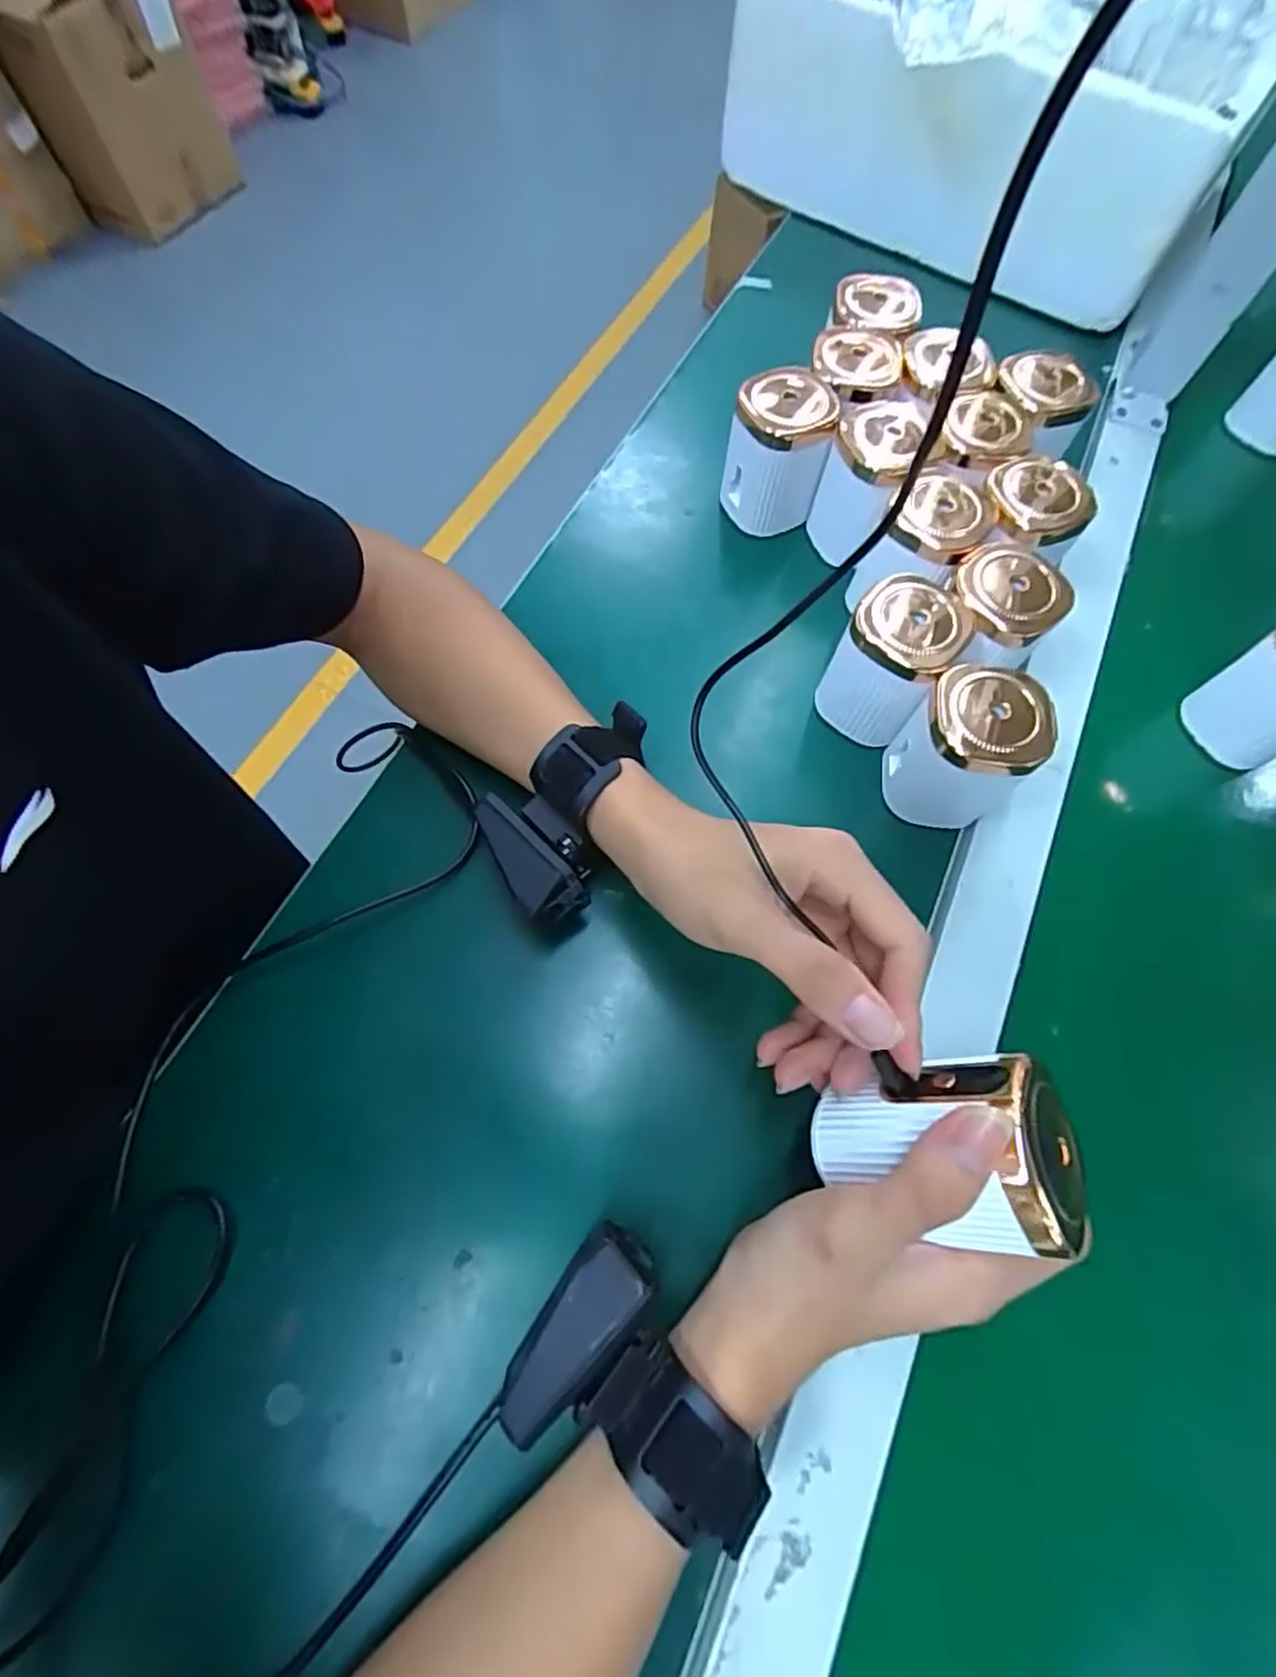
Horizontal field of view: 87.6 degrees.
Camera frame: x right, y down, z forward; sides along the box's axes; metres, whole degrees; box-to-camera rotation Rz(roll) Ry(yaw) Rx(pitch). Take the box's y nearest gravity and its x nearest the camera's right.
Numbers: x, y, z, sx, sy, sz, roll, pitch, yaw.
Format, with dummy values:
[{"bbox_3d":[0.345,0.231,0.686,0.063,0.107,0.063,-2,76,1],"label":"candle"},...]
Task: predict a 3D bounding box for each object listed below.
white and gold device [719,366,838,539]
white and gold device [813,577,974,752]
[{"bbox_3d":[0.087,-0.242,0.415,0.060,0.069,0.060,17,67,6],"label":"white and gold device"},{"bbox_3d":[0.138,-0.096,0.359,0.054,0.072,0.058,41,72,15],"label":"white and gold device"}]

